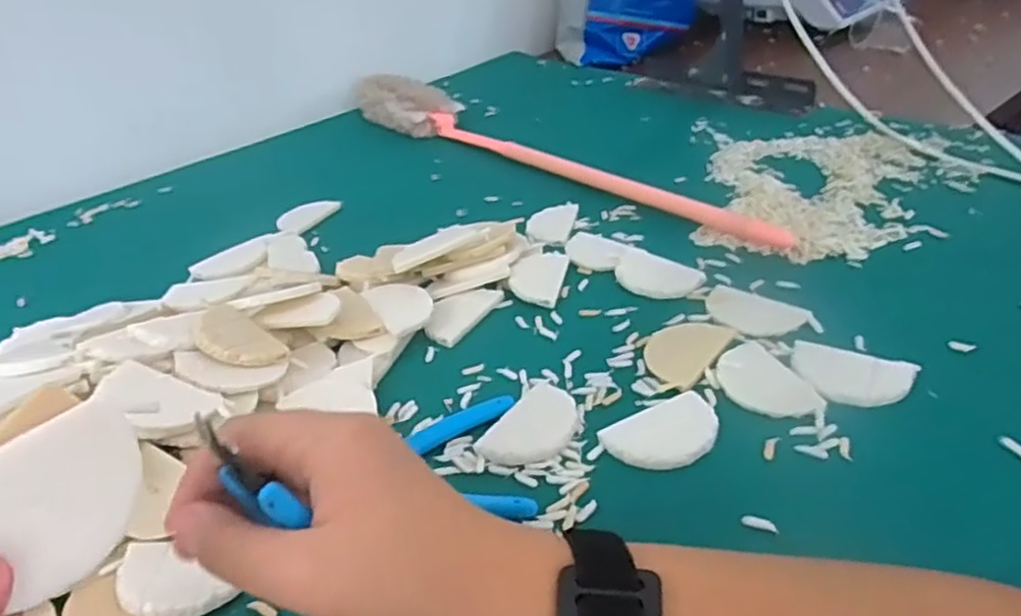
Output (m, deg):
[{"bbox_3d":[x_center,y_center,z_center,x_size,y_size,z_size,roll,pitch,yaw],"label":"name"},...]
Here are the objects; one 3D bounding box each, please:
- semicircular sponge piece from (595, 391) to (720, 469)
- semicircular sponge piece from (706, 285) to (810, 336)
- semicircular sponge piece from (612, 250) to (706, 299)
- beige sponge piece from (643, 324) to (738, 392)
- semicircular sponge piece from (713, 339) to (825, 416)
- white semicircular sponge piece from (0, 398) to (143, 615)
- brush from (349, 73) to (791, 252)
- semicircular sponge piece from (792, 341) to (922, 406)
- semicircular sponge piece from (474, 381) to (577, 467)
[{"bbox_3d":[0.090,0.072,0.404,0.069,0.004,0.047,-17,34,-14],"label":"semicircular sponge piece"},{"bbox_3d":[0.168,0.001,0.489,0.045,0.004,0.067,-28,38,-29],"label":"semicircular sponge piece"},{"bbox_3d":[0.111,-0.025,0.541,0.070,0.011,0.041,21,42,36],"label":"semicircular sponge piece"},{"bbox_3d":[0.114,0.026,0.462,0.047,0.004,0.068,23,43,38],"label":"beige sponge piece"},{"bbox_3d":[0.153,0.044,0.427,0.042,0.005,0.072,-16,34,-12],"label":"semicircular sponge piece"},{"bbox_3d":[-0.136,0.060,0.200,0.004,0.044,0.067,-19,14,41],"label":"white semicircular sponge piece"},{"bbox_3d":[0.020,-0.188,0.765,0.060,0.059,0.647,-31,39,-31],"label":"brush"},{"bbox_3d":[0.206,0.039,0.421,0.067,0.008,0.044,10,37,25],"label":"semicircular sponge piece"},{"bbox_3d":[0.016,0.071,0.419,0.046,0.007,0.069,17,40,32],"label":"semicircular sponge piece"}]

